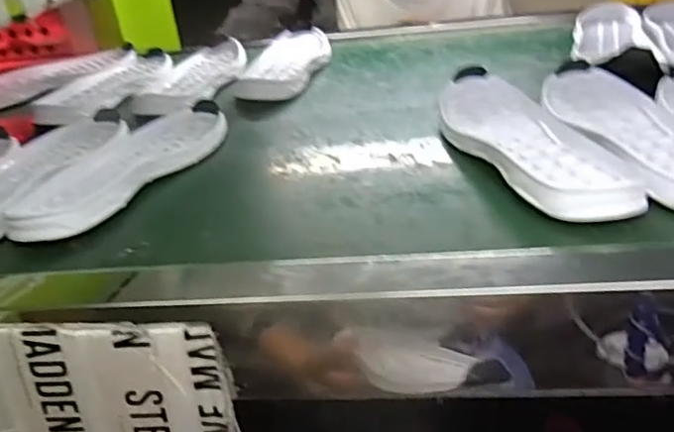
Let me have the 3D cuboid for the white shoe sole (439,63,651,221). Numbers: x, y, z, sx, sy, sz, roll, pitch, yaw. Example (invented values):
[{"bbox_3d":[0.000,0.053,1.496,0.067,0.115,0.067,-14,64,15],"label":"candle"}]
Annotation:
[{"bbox_3d":[0.164,-0.072,0.518,0.102,0.033,0.272,-8,29,-4],"label":"white shoe sole"}]

